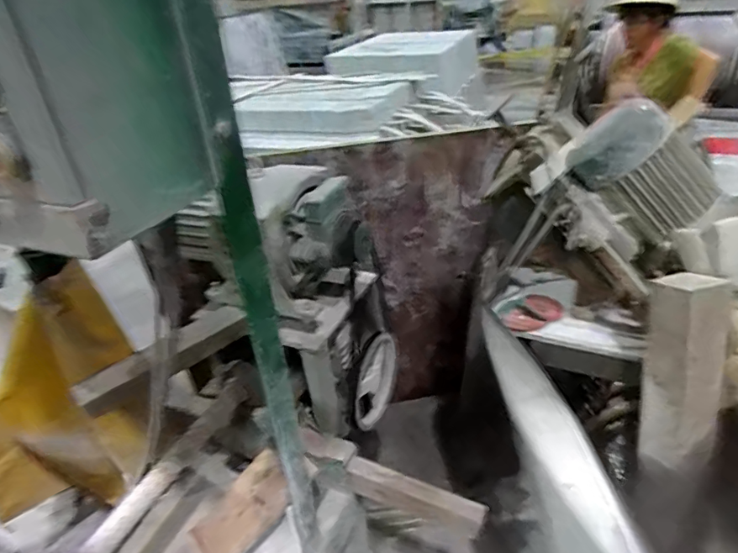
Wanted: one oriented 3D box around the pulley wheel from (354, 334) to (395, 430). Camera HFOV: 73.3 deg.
[{"bbox_3d":[0.008,0.235,1.055,0.030,0.188,0.177,10,36,25],"label":"pulley wheel"}]

